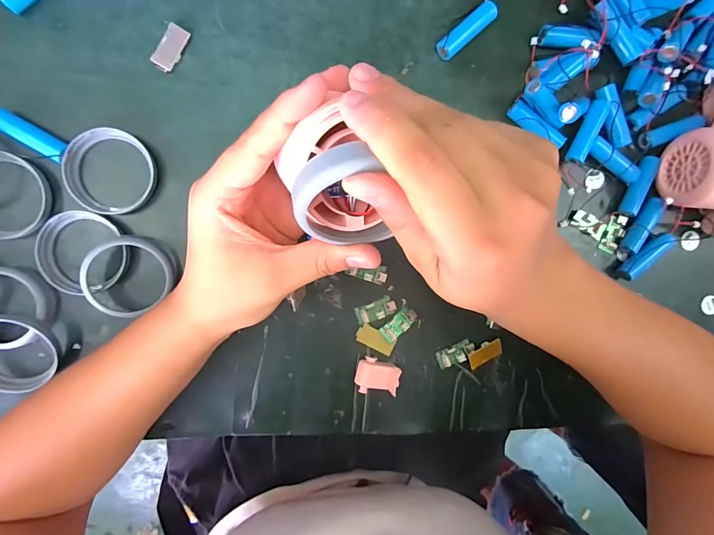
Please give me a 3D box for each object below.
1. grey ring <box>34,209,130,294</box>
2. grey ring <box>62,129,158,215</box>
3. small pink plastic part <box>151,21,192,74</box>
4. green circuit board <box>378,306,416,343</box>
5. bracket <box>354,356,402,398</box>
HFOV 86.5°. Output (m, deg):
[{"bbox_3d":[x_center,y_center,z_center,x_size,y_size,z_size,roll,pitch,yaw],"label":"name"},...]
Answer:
[{"bbox_3d":[-0.193,-0.011,0.268,0.057,0.016,0.057,-1,96,-5],"label":"grey ring"},{"bbox_3d":[-0.173,-0.067,0.268,0.058,0.011,0.058,-1,96,-5],"label":"grey ring"},{"bbox_3d":[-0.131,-0.154,0.267,0.015,0.004,0.032,33,92,-8],"label":"small pink plastic part"},{"bbox_3d":[0.033,0.045,0.301,0.031,0.004,0.015,-43,98,1],"label":"green circuit board"},{"bbox_3d":[0.016,0.087,0.299,0.033,0.014,0.029,14,95,-7],"label":"bracket"}]

